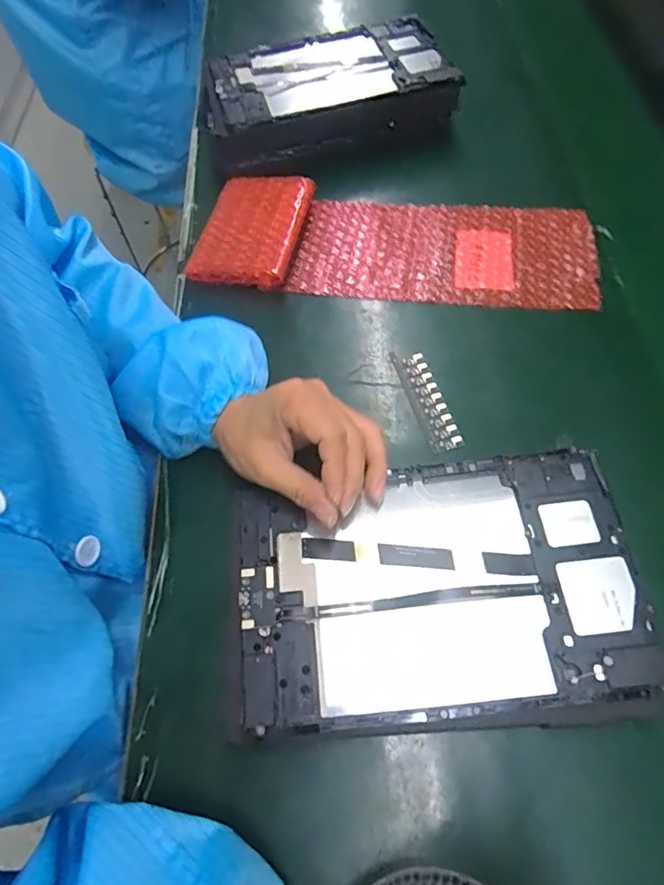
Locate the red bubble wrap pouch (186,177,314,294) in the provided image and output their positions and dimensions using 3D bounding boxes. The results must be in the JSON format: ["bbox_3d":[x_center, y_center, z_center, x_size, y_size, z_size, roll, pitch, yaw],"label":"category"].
[{"bbox_3d":[-0.077,-0.204,0.488,0.093,0.026,0.122,12,63,8],"label":"red bubble wrap pouch"}]

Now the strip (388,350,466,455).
[{"bbox_3d":[0.074,-0.035,0.408,0.024,0.004,0.095,-22,62,5],"label":"strip"}]

